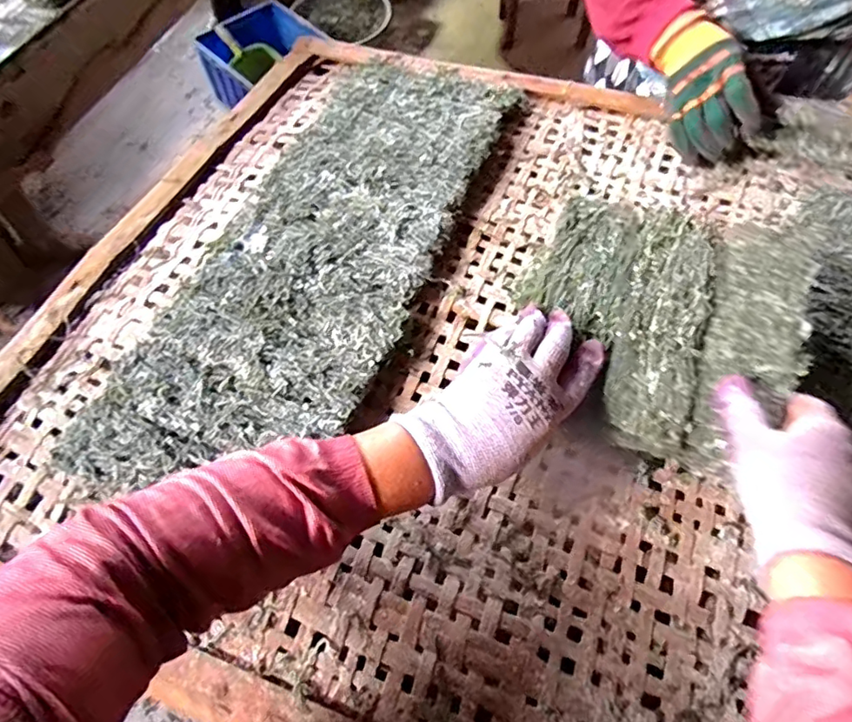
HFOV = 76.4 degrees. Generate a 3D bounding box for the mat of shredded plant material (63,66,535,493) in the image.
[{"bbox_3d":[-0.092,-0.130,0.567,0.215,0.032,0.603,20,63,11],"label":"mat of shredded plant material"}]

